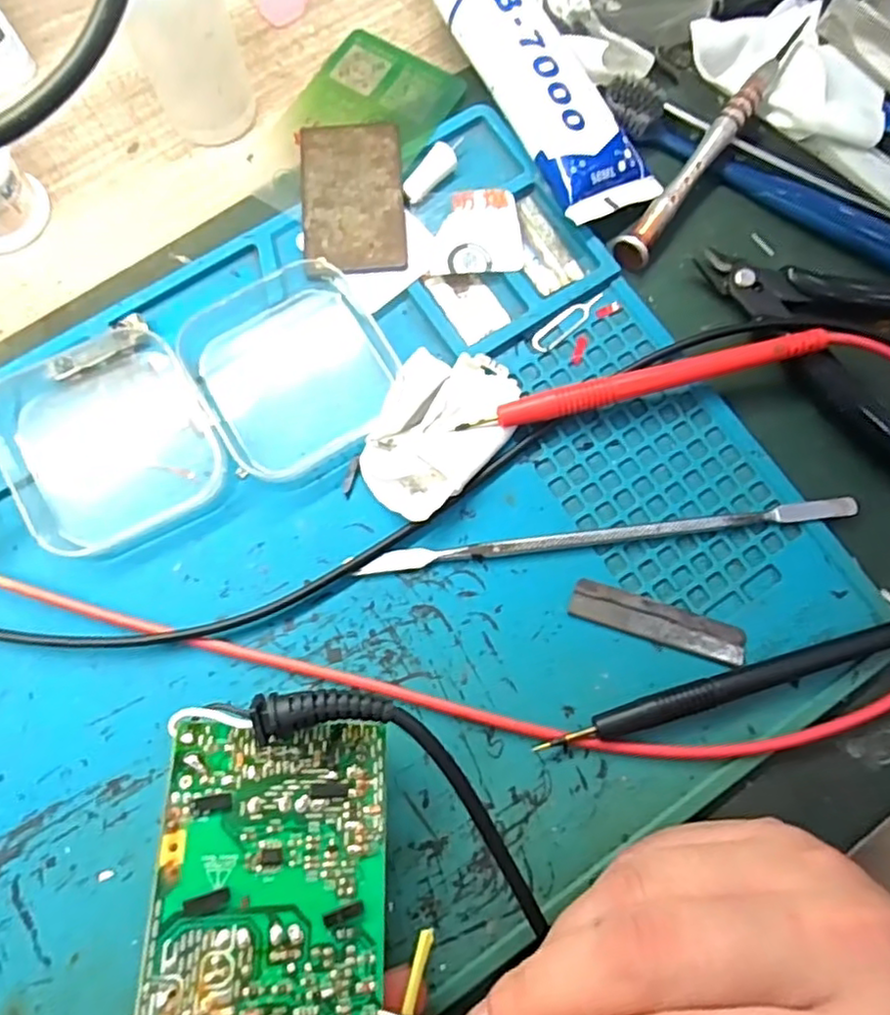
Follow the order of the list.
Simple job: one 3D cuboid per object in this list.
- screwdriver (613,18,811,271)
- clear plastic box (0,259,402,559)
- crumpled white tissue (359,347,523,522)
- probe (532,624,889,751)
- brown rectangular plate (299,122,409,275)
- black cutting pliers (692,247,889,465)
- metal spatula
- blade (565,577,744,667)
[{"bbox_3d":[0.100,-0.137,0.249,0.012,0.017,0.112,36,79,6],"label":"screwdriver"},{"bbox_3d":[-0.084,-0.037,0.228,0.131,0.008,0.071,-23,79,-6],"label":"clear plastic box"},{"bbox_3d":[-0.003,-0.028,0.227,0.043,0.011,0.062,38,79,7],"label":"crumpled white tissue"},{"bbox_3d":[0.093,0.055,0.209,0.127,0.013,0.009,-16,78,-5],"label":"probe"},{"bbox_3d":[-0.034,-0.115,0.246,0.037,0.004,0.061,-5,78,-2],"label":"brown rectangular plate"},{"bbox_3d":[0.151,-0.064,0.238,0.115,0.009,0.069,40,80,7],"label":"black cutting pliers"},{"bbox_3d":[0.054,0.009,0.222,0.169,0.006,0.007,-7,78,-3],"label":"metal spatula"},{"bbox_3d":[0.070,0.037,0.217,0.057,0.004,0.013,17,78,3],"label":"blade"}]

